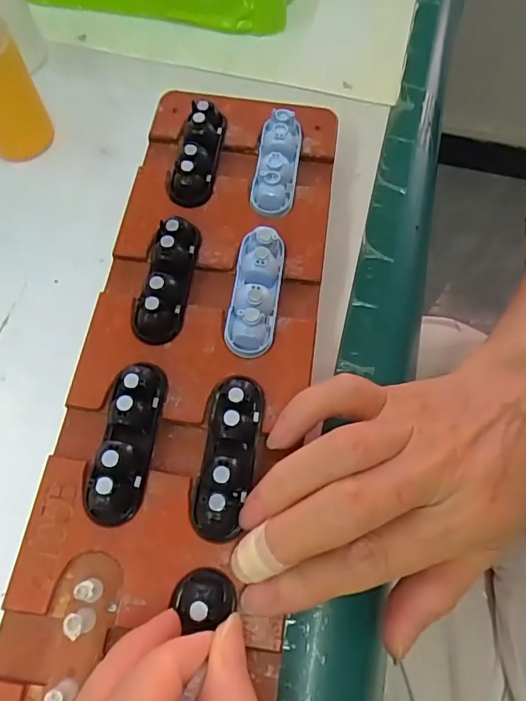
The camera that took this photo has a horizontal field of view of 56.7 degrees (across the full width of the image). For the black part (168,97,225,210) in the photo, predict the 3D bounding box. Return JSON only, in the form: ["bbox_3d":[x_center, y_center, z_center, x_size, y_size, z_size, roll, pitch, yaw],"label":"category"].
[{"bbox_3d":[-0.032,-0.101,0.243,0.018,0.016,0.059,9,67,2],"label":"black part"}]

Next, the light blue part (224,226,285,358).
[{"bbox_3d":[-0.003,-0.027,0.213,0.021,0.015,0.057,8,67,1],"label":"light blue part"}]

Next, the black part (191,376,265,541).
[{"bbox_3d":[-0.013,0.038,0.186,0.021,0.015,0.063,8,67,2],"label":"black part"}]

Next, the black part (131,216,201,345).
[{"bbox_3d":[-0.042,-0.034,0.215,0.020,0.016,0.060,8,67,1],"label":"black part"}]

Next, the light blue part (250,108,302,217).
[{"bbox_3d":[0.007,-0.094,0.242,0.020,0.015,0.056,7,67,1],"label":"light blue part"}]

